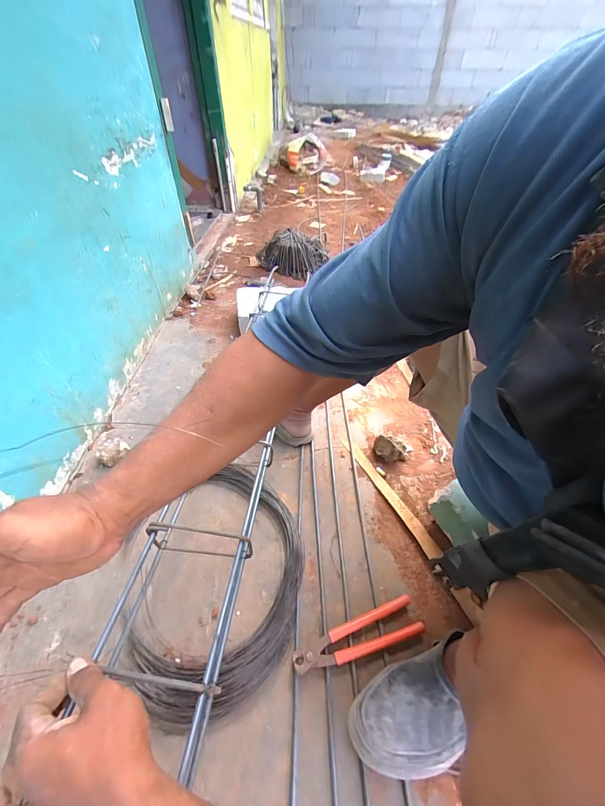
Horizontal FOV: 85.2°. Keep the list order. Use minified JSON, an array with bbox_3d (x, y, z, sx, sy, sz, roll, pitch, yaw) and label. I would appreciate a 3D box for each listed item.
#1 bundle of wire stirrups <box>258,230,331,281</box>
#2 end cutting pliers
[{"bbox_3d":[-0.044,-0.644,1.404,0.306,0.149,0.161,-1,47,-2],"label":"bundle of wire stirrups"},{"bbox_3d":[0.093,0.388,0.543,0.219,0.024,0.055,-15,49,-15],"label":"end cutting pliers"}]

